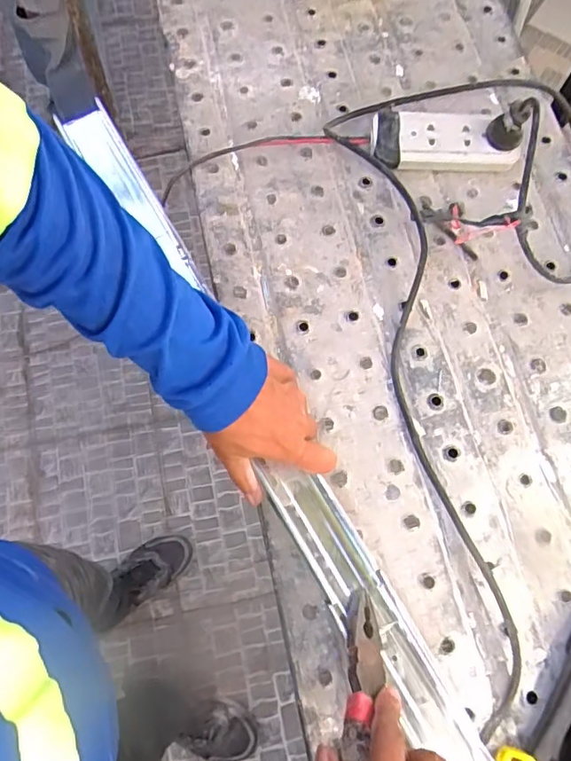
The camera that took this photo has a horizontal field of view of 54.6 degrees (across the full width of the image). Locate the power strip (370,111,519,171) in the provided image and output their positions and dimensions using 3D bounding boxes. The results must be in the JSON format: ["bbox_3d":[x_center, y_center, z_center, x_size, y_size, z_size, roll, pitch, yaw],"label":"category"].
[{"bbox_3d":[0.165,-0.252,0.588,0.148,0.034,0.054,-1,71,-1],"label":"power strip"}]

